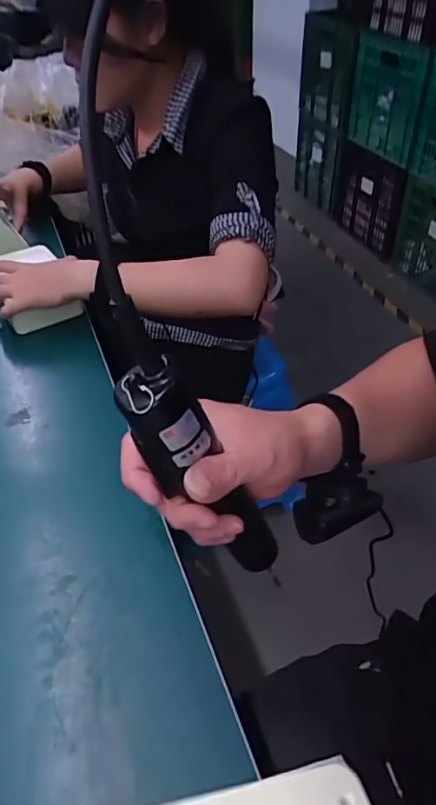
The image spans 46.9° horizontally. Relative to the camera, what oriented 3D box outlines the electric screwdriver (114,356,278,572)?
[{"bbox_3d":[-0.002,0.052,0.311,0.036,0.198,0.028,-25,45,6],"label":"electric screwdriver"}]

